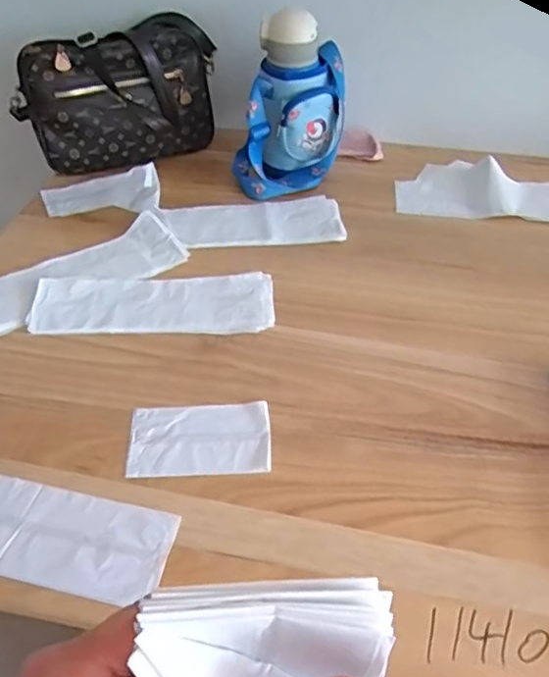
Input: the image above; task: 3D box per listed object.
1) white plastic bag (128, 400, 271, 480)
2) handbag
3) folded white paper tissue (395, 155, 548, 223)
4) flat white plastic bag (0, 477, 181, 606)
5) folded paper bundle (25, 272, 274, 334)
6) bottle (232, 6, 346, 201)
[{"bbox_3d":[-0.067,0.090,0.528,0.123,0.004,0.072,-2,46,-3],"label":"white plastic bag"},{"bbox_3d":[-0.218,-0.337,0.830,0.280,0.168,0.123,-11,47,-11],"label":"handbag"},{"bbox_3d":[0.311,-0.208,0.811,0.275,0.027,0.131,6,46,5],"label":"folded white paper tissue"},{"bbox_3d":[-0.204,0.148,0.464,0.246,0.005,0.074,10,46,9],"label":"flat white plastic bag"},{"bbox_3d":[-0.132,-0.044,0.652,0.258,0.010,0.091,-1,46,-1],"label":"folded paper bundle"},{"bbox_3d":[0.020,-0.303,0.772,0.144,0.199,0.118,4,46,3],"label":"bottle"}]

